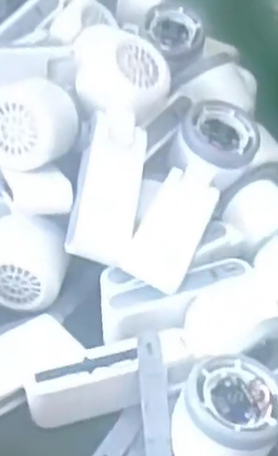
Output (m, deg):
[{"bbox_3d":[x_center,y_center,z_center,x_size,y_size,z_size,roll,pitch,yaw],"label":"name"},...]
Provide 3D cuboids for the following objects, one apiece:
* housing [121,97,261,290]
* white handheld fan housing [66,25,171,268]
[{"bbox_3d":[0.035,-0.025,0.537,0.061,0.041,0.165,18,58,16],"label":"housing"},{"bbox_3d":[-0.019,-0.055,0.537,0.063,0.052,0.169,6,72,3],"label":"white handheld fan housing"}]

